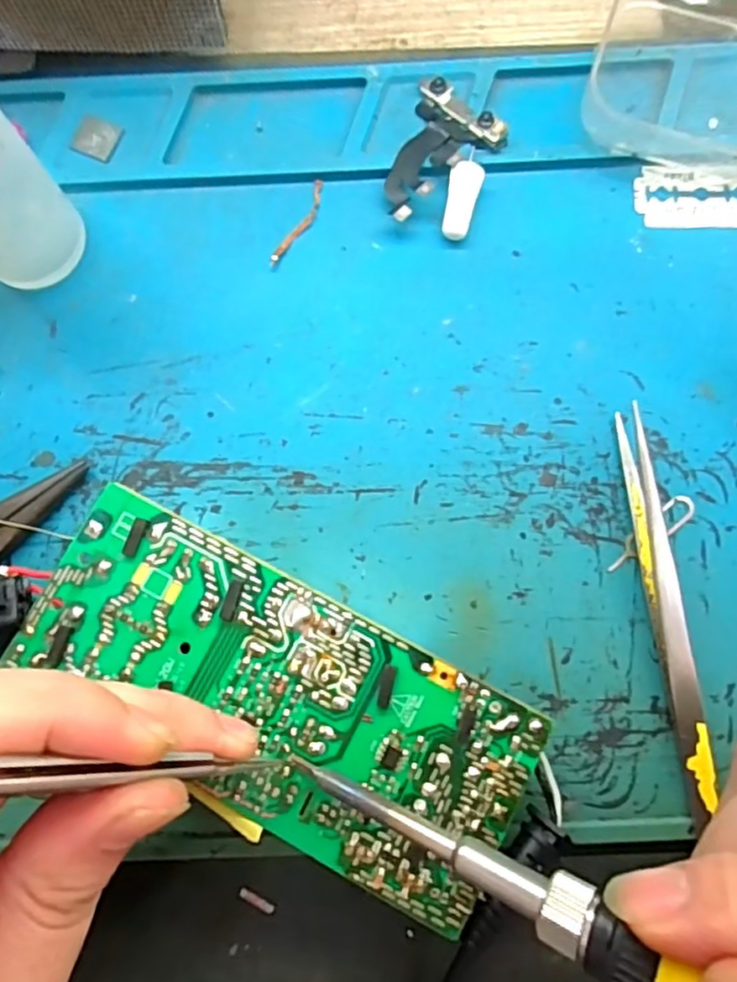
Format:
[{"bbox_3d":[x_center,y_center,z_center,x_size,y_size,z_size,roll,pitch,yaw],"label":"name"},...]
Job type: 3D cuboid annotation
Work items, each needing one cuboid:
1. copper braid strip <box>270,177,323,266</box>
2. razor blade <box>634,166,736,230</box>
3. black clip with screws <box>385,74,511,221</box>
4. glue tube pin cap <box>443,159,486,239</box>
[{"bbox_3d":[-0.023,-0.088,0.212,0.006,0.004,0.033,27,81,5],"label":"copper braid strip"},{"bbox_3d":[0.109,-0.097,0.211,0.042,0.004,0.022,3,80,1],"label":"razor blade"},{"bbox_3d":[0.018,-0.111,0.212,0.034,0.008,0.047,44,83,8],"label":"black clip with screws"},{"bbox_3d":[0.030,-0.094,0.210,0.010,0.009,0.023,14,80,3],"label":"glue tube pin cap"}]

